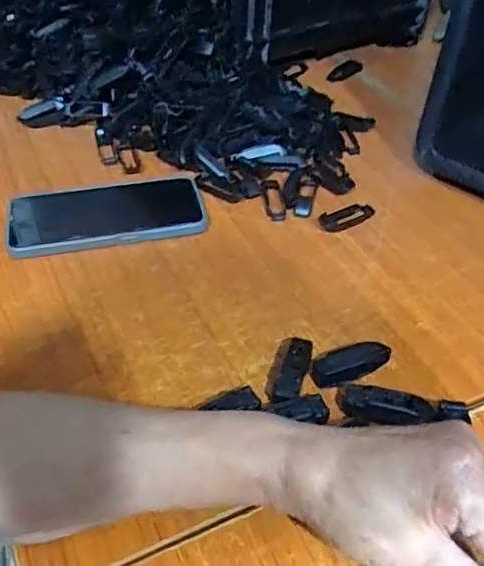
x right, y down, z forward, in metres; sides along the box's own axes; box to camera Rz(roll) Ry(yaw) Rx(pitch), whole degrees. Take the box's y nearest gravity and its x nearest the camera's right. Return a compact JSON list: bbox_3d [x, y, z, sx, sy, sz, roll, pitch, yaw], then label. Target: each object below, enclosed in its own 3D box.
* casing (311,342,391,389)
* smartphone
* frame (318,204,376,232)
[{"bbox_3d":[0.071,0.053,0.394,0.052,0.018,0.021,-19,48,-21],"label":"casing"},{"bbox_3d":[-0.116,-0.062,0.499,0.161,0.012,0.080,-10,45,-13],"label":"smartphone"},{"bbox_3d":[0.095,-0.059,0.521,0.053,0.004,0.023,-15,47,-18],"label":"frame"}]

